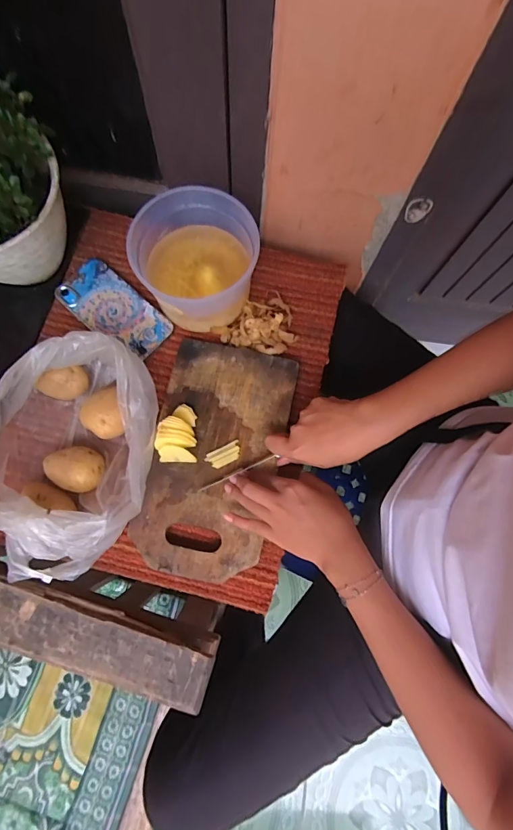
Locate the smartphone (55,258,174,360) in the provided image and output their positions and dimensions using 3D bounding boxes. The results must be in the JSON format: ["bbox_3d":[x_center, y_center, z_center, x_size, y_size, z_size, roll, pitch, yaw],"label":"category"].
[{"bbox_3d":[-0.184,-0.138,0.516,0.153,0.008,0.075,39,78,7],"label":"smartphone"}]

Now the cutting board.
[{"bbox_3d":[-0.051,0.046,0.468,0.151,0.017,0.270,15,78,2],"label":"cutting board"}]

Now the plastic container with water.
[{"bbox_3d":[-0.073,-0.180,0.476,0.136,0.091,0.136,0,77,-2],"label":"plastic container with water"}]

